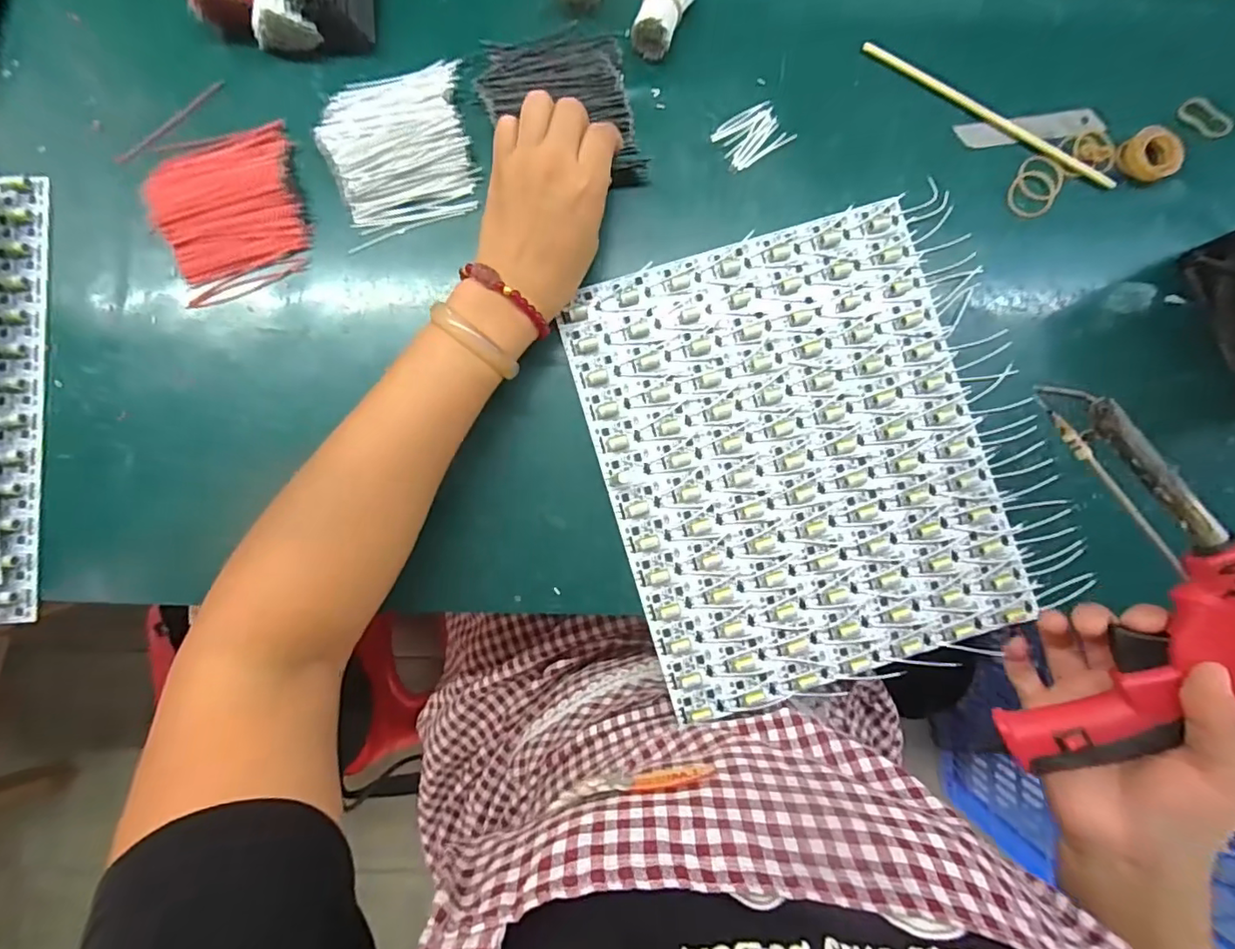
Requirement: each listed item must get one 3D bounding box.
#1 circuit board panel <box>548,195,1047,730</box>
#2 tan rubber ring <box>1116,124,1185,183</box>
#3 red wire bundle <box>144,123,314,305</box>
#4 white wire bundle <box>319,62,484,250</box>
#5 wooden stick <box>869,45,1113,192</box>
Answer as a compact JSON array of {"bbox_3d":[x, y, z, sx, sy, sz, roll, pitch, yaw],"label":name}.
[{"bbox_3d":[0.116,-0.015,0.363,0.239,0.008,0.282,-17,87,-2],"label":"circuit board panel"},{"bbox_3d":[0.361,-0.215,0.377,0.035,0.017,0.035,0,87,-1],"label":"tan rubber ring"},{"bbox_3d":[-0.252,-0.174,0.362,0.089,0.019,0.105,-18,87,-2],"label":"red wire bundle"},{"bbox_3d":[-0.143,-0.216,0.367,0.091,0.019,0.105,-14,87,-2],"label":"white wire bundle"},{"bbox_3d":[0.252,-0.244,0.381,0.193,0.011,0.007,31,87,1],"label":"wooden stick"}]

